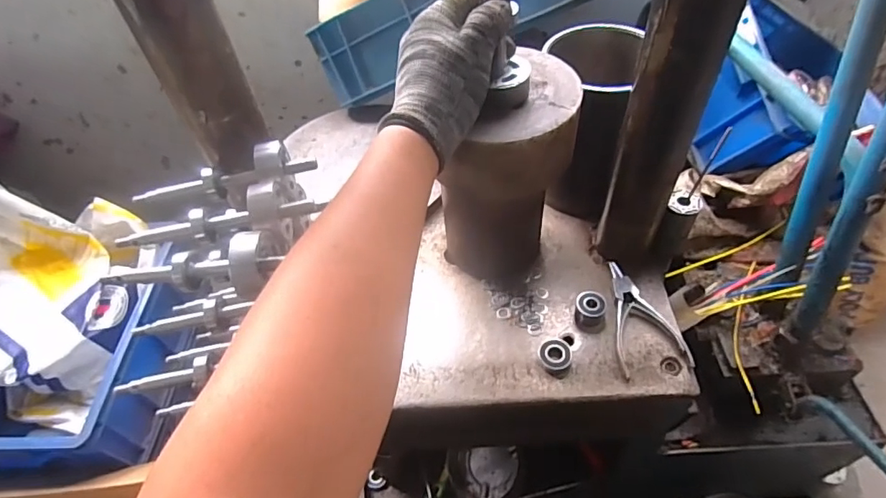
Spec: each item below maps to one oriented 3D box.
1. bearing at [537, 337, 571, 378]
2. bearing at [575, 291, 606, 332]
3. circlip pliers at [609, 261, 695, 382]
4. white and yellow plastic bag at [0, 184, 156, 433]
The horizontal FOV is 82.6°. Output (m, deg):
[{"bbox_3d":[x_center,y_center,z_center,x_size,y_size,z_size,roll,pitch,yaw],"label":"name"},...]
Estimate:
[{"bbox_3d":[0.116,0.109,0.520,0.033,0.012,0.039,11,53,14],"label":"bearing"},{"bbox_3d":[0.159,0.066,0.544,0.031,0.022,0.036,2,51,7],"label":"bearing"},{"bbox_3d":[0.202,0.070,0.538,0.068,0.013,0.130,-11,51,-4],"label":"circlip pliers"},{"bbox_3d":[-0.660,0.069,0.818,0.261,0.247,0.322,11,53,14],"label":"white and yellow plastic bag"}]

